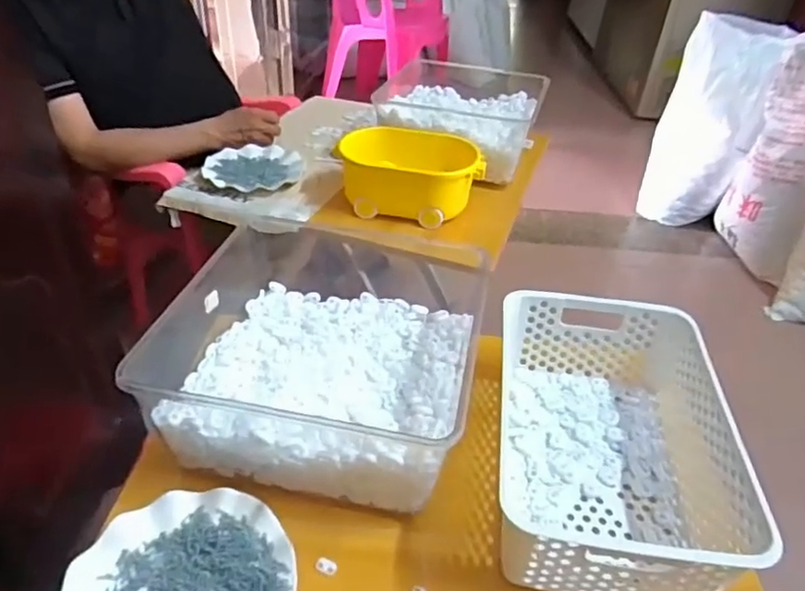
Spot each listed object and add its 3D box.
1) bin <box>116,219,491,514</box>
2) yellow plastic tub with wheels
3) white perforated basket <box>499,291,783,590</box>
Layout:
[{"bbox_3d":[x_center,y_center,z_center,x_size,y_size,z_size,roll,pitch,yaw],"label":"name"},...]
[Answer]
[{"bbox_3d":[-0.077,0.067,0.646,0.298,0.140,0.286,8,37,6],"label":"bin"},{"bbox_3d":[0.013,-0.205,1.016,0.241,0.112,0.125,11,37,10],"label":"yellow plastic tub with wheels"},{"bbox_3d":[0.199,0.136,0.592,0.204,0.108,0.305,8,37,6],"label":"white perforated basket"}]

